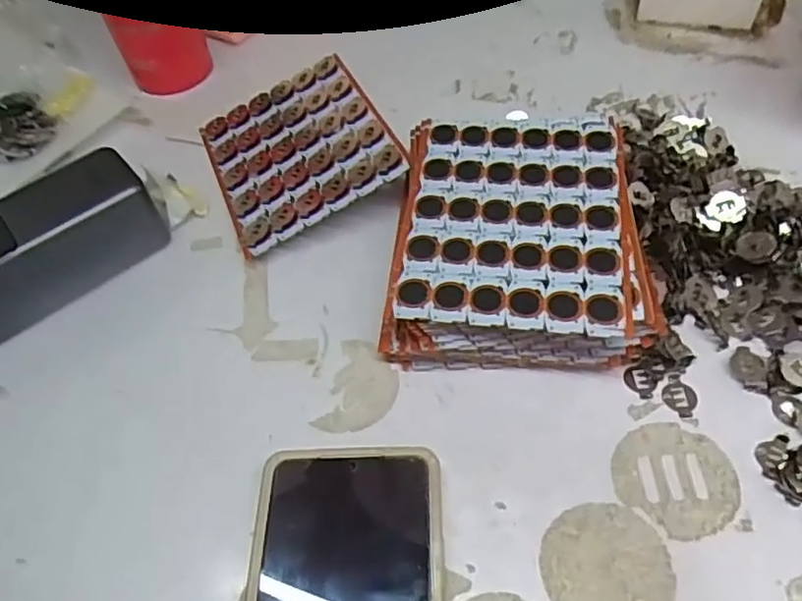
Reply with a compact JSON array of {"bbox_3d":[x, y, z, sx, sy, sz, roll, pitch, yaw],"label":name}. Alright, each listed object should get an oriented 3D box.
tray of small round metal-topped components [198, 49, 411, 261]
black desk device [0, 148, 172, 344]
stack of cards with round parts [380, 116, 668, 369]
[{"bbox_3d":[-0.071,-0.106,0.427,0.115,0.004,0.148,-29,52,0],"label":"tray of small round metal-topped components"},{"bbox_3d":[-0.207,-0.032,0.370,0.133,0.047,0.061,-33,58,-17],"label":"black desk device"},{"bbox_3d":[0.065,-0.036,0.356,0.132,0.041,0.151,1,55,6],"label":"stack of cards with round parts"}]

